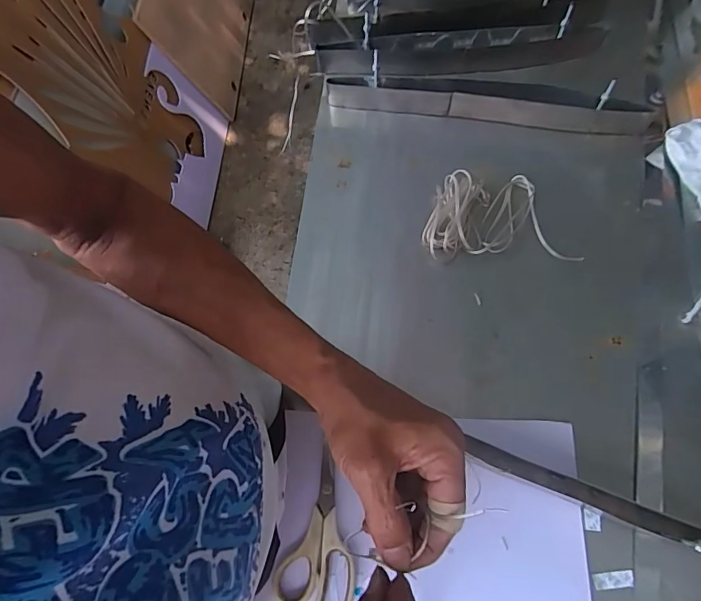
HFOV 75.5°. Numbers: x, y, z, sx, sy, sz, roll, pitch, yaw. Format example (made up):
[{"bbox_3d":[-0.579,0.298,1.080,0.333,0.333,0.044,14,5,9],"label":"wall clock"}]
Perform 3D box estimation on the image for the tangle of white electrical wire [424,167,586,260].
[{"bbox_3d":[0.174,-0.101,0.550,0.167,0.029,0.102,1,70,1],"label":"tangle of white electrical wire"}]

